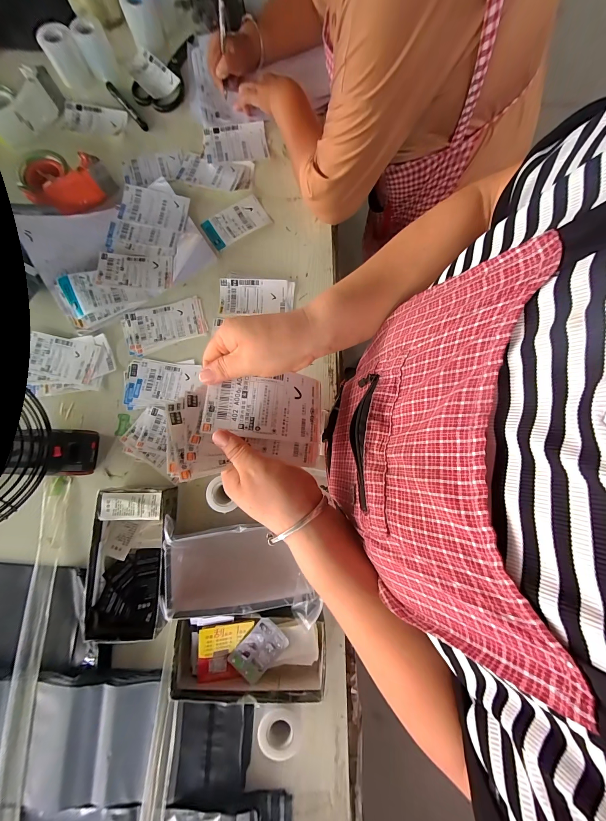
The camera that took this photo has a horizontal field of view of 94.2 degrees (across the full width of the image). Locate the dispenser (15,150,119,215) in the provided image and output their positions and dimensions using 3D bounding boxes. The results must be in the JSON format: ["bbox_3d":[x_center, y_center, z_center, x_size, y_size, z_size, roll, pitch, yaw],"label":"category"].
[{"bbox_3d":[-0.473,-0.443,0.554,0.159,0.056,0.102,12,79,1],"label":"dispenser"}]

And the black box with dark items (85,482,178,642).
[{"bbox_3d":[-0.263,0.228,0.440,0.120,0.056,0.213,6,79,0],"label":"black box with dark items"}]

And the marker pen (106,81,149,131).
[{"bbox_3d":[-0.394,-0.682,0.626,0.018,0.017,0.160,-36,82,-7],"label":"marker pen"}]

